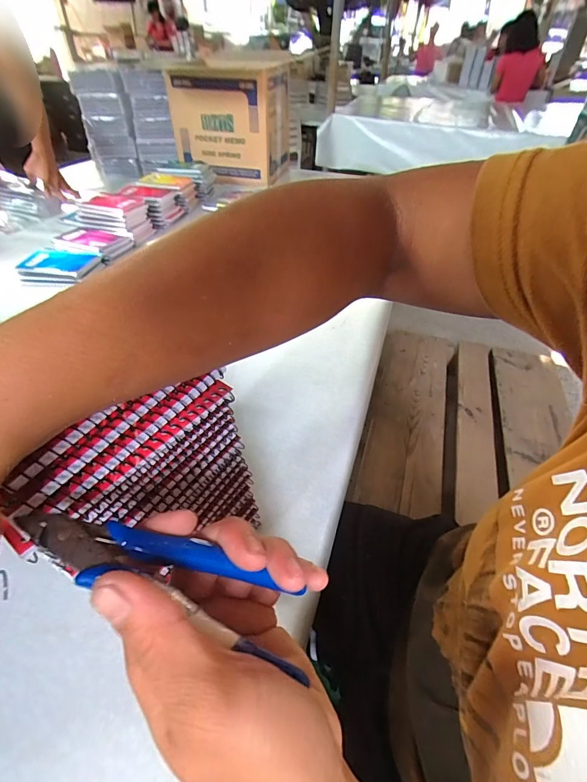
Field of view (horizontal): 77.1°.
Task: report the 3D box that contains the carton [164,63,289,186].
[{"bbox_3d":[-0.188,-0.856,1.183,0.319,0.269,0.276,8,45,7],"label":"carton"}]

